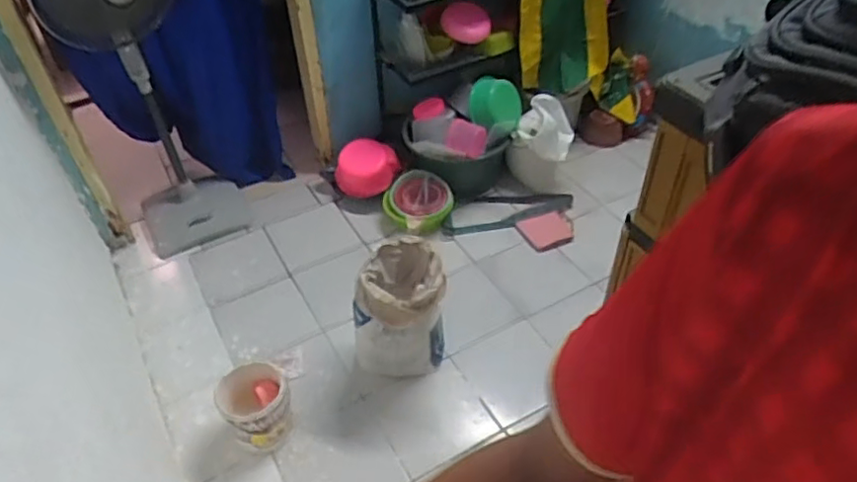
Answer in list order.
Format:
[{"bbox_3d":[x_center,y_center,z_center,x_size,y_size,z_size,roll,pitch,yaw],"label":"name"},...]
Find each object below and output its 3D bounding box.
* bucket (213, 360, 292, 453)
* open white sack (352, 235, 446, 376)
[{"bbox_3d":[-0.464,0.461,1.712,0.184,0.207,0.193,-3,43,3],"label":"bucket"},{"bbox_3d":[-0.082,0.213,1.788,0.266,0.404,0.210,-6,43,-1],"label":"open white sack"}]

